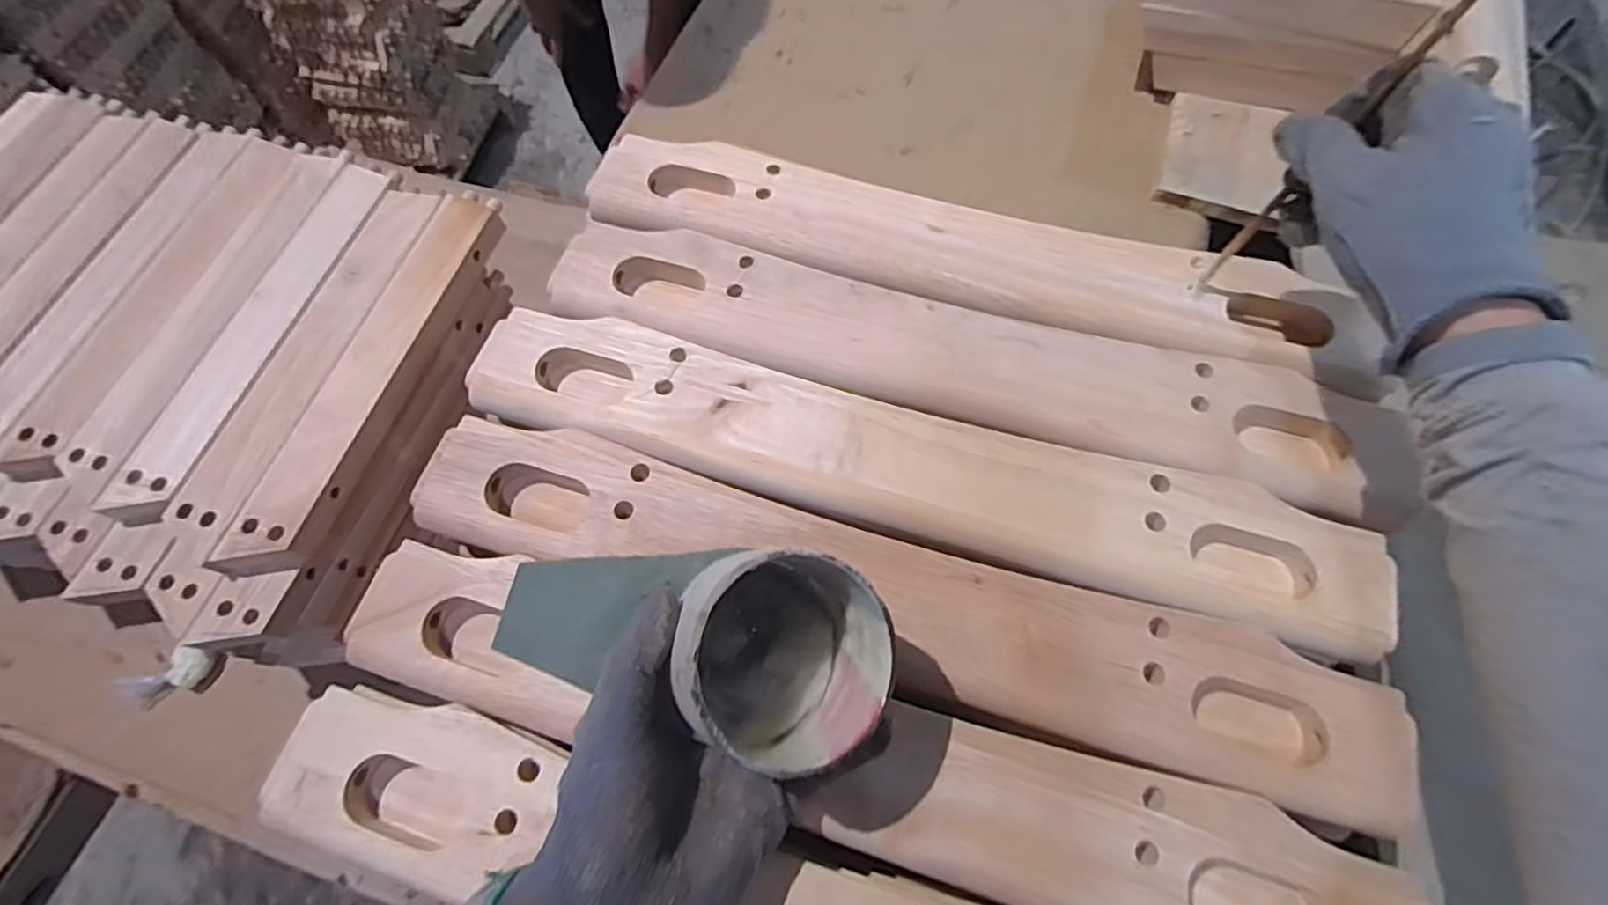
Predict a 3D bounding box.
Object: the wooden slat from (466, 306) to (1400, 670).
[{"bbox_3d":[0.049,0.007,0.375,0.477,0.024,0.072,16,68,9],"label":"wooden slat"}]

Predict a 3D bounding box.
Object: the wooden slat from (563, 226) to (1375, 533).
[{"bbox_3d":[0.072,-0.058,0.401,0.462,0.018,0.078,16,68,9],"label":"wooden slat"}]

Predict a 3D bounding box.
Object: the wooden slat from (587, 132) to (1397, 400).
[{"bbox_3d":[0.097,-0.124,0.427,0.476,0.026,0.077,16,68,9],"label":"wooden slat"}]

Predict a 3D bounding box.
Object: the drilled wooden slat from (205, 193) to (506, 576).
[{"bbox_3d":[-0.289,-0.053,0.475,0.048,0.037,0.296,15,68,9],"label":"drilled wooden slat"}]

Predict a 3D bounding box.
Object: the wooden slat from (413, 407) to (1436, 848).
[{"bbox_3d":[0.033,0.074,0.345,0.483,0.022,0.072,16,68,9],"label":"wooden slat"}]

